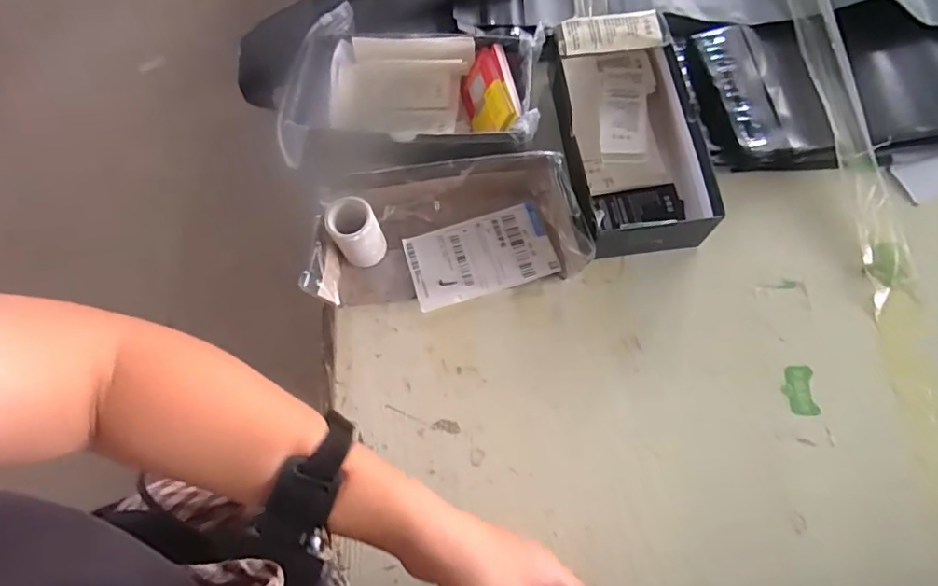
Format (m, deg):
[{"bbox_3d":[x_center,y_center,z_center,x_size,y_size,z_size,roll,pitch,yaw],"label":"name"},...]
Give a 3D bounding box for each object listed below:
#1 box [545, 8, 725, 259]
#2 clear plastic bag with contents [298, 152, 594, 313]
[{"bbox_3d":[0.147,-0.153,0.494,0.131,0.051,0.231,-9,73,-1],"label":"box"},{"bbox_3d":[-0.020,-0.056,0.474,0.235,0.053,0.121,-5,70,2],"label":"clear plastic bag with contents"}]

